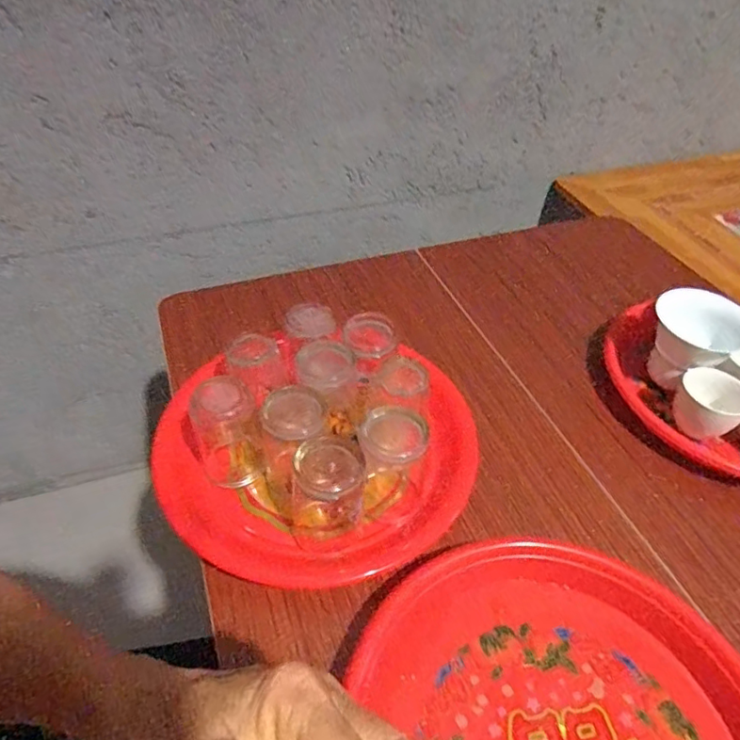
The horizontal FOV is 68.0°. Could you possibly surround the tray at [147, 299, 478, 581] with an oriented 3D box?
[{"bbox_3d":[-0.033,0.053,0.431,0.219,0.088,0.221,21,48,17],"label":"tray"}]

